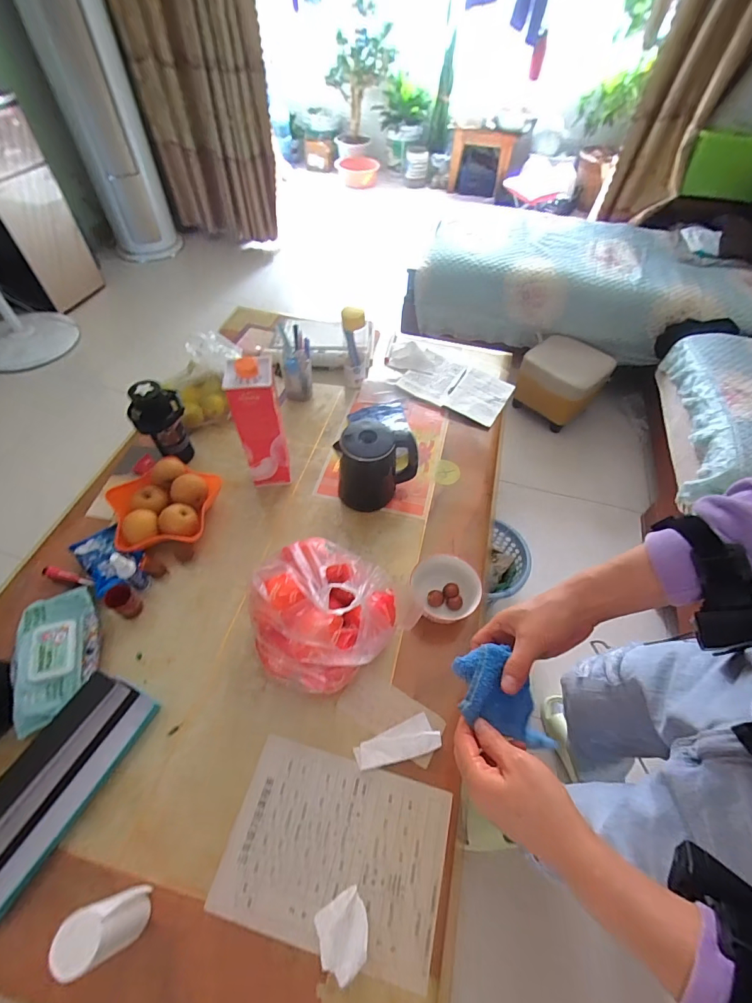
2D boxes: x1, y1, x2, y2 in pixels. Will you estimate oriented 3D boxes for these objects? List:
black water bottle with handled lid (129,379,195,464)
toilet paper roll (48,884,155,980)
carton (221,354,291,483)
[{"bbox_3d":[-0.465,-0.163,0.925,0.100,0.205,0.081,-19,56,-15],"label":"black water bottle with handled lid"},{"bbox_3d":[-0.314,0.501,0.493,0.053,0.138,0.056,1,53,-1],"label":"toilet paper roll"},{"bbox_3d":[-0.239,-0.153,0.869,0.089,0.308,0.079,-10,54,-9],"label":"carton"}]

